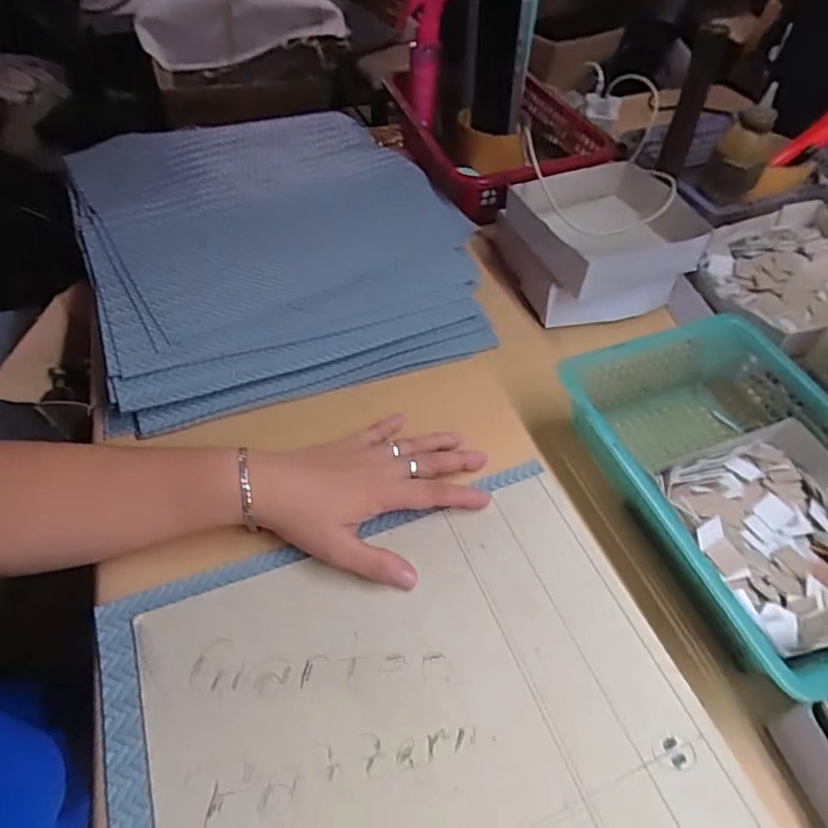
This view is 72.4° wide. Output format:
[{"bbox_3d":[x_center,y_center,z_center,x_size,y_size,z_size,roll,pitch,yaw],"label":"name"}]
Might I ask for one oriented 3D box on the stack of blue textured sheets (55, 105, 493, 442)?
[{"bbox_3d":[-0.143,-0.183,0.569,0.339,0.035,0.404,-17,58,-16],"label":"stack of blue textured sheets"}]

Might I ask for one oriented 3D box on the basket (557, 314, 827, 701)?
[{"bbox_3d":[0.233,0.046,0.397,0.177,0.055,0.248,-18,53,-14],"label":"basket"}]

